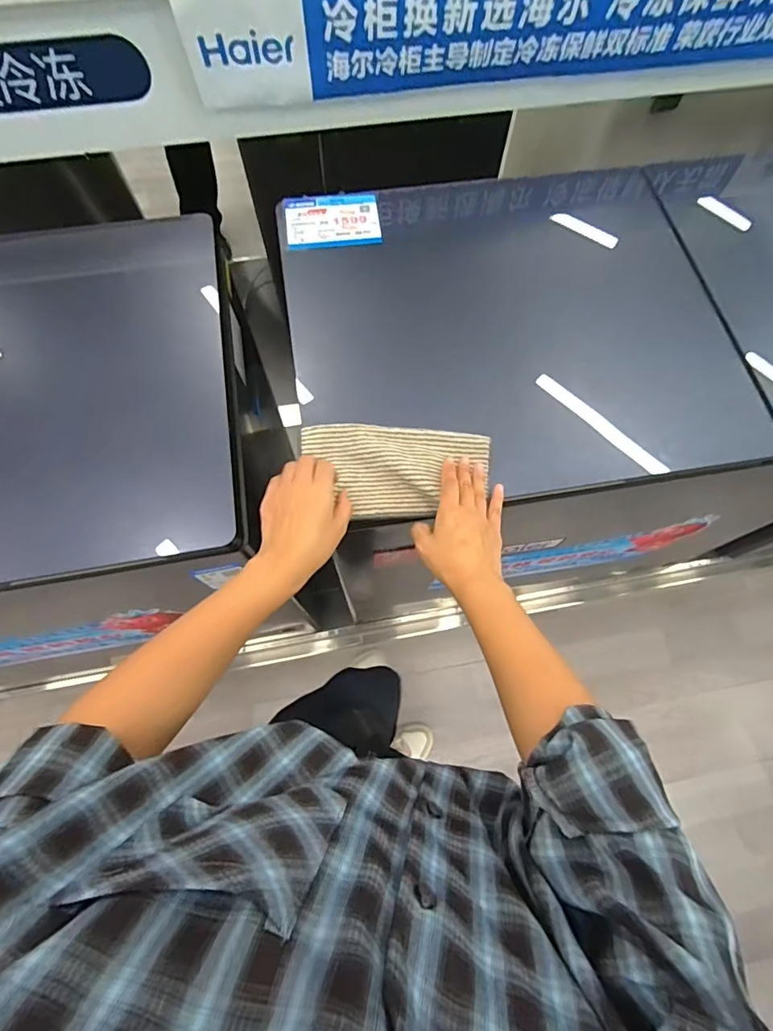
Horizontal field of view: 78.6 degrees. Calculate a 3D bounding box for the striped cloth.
[{"bbox_3d":[0.012,-0.057,0.561,0.217,0.019,0.112,-2,67,-2],"label":"striped cloth"}]

